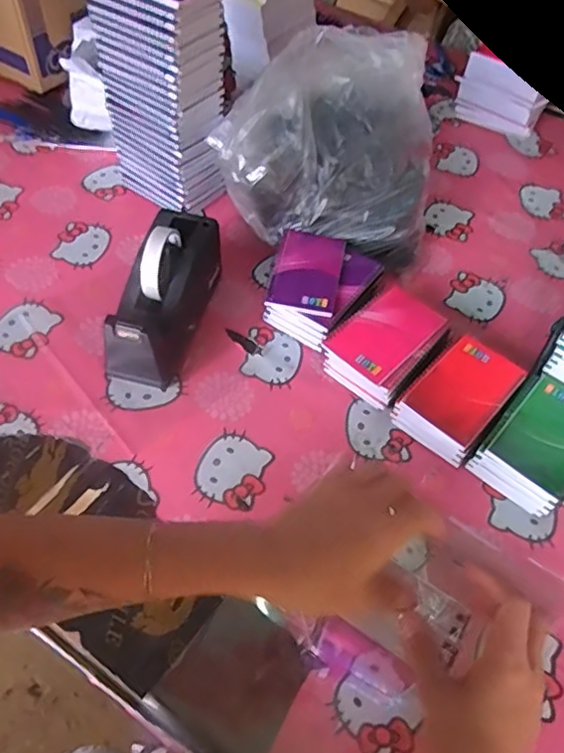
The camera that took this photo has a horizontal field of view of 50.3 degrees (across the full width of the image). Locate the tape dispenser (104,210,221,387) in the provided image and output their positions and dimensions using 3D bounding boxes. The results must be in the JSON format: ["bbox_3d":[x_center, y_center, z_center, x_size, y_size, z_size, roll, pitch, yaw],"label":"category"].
[{"bbox_3d":[-0.136,-0.101,0.692,0.078,0.120,0.193,15,54,7],"label":"tape dispenser"}]

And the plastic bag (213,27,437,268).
[{"bbox_3d":[0.058,-0.299,0.788,0.269,0.213,0.214,5,54,-1],"label":"plastic bag"}]

